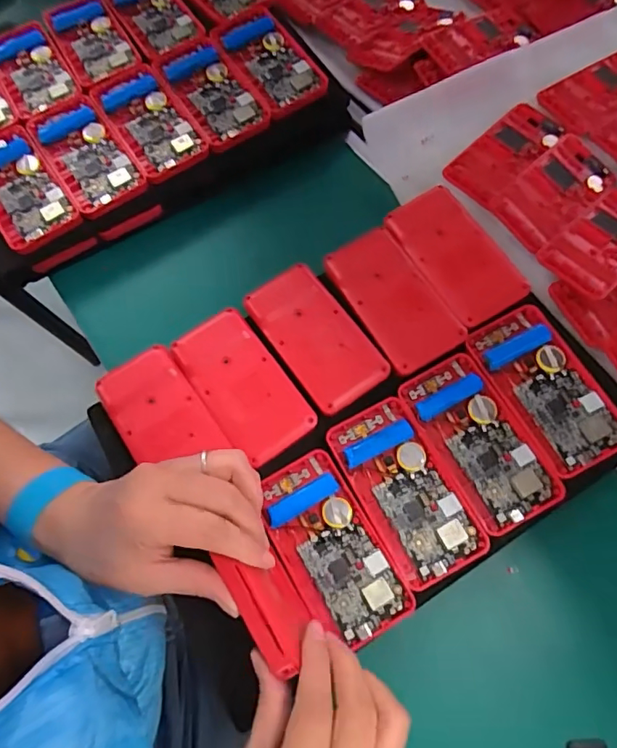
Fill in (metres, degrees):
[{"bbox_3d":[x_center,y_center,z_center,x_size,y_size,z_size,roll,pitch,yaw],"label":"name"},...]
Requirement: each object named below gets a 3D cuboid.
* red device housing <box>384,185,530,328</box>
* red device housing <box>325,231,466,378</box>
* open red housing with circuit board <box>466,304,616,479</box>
[{"bbox_3d":[0.116,-0.094,0.408,0.063,0.014,0.114,-28,70,-8],"label":"red device housing"},{"bbox_3d":[0.066,-0.060,0.397,0.061,0.009,0.114,-30,70,-9],"label":"red device housing"},{"bbox_3d":[0.174,0.008,0.370,0.064,0.012,0.120,-27,70,-8],"label":"open red housing with circuit board"}]

